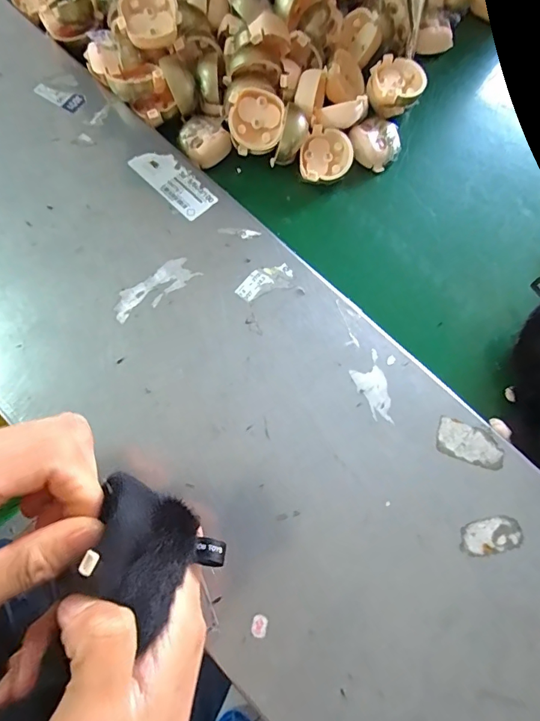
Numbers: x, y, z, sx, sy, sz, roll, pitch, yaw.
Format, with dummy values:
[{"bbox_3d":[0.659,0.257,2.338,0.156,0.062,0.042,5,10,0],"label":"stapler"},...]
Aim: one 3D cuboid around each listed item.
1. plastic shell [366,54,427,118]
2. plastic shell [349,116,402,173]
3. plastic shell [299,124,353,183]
[{"bbox_3d":[0.118,-0.257,0.407,0.050,0.025,0.047,11,74,1],"label":"plastic shell"},{"bbox_3d":[0.097,-0.204,0.409,0.048,0.023,0.047,2,79,-12],"label":"plastic shell"},{"bbox_3d":[0.051,-0.182,0.396,0.043,0.025,0.048,20,75,4],"label":"plastic shell"}]

